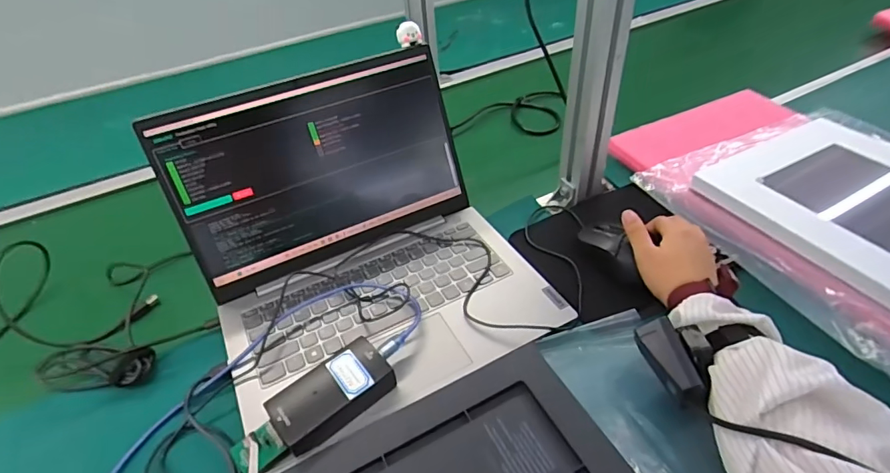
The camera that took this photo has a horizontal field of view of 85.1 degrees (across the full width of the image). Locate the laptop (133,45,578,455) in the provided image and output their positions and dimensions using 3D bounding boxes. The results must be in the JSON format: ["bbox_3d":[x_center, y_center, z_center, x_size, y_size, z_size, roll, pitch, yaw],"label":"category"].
[{"bbox_3d":[-0.084,-0.014,0.473,0.313,0.173,0.293,-22,45,-17],"label":"laptop"}]

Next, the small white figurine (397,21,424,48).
[{"bbox_3d":[-0.041,-0.234,0.560,0.027,0.024,0.016,-15,43,-10],"label":"small white figurine"}]

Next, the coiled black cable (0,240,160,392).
[{"bbox_3d":[-0.490,0.090,0.542,0.389,0.023,0.219,-7,42,-1],"label":"coiled black cable"}]

